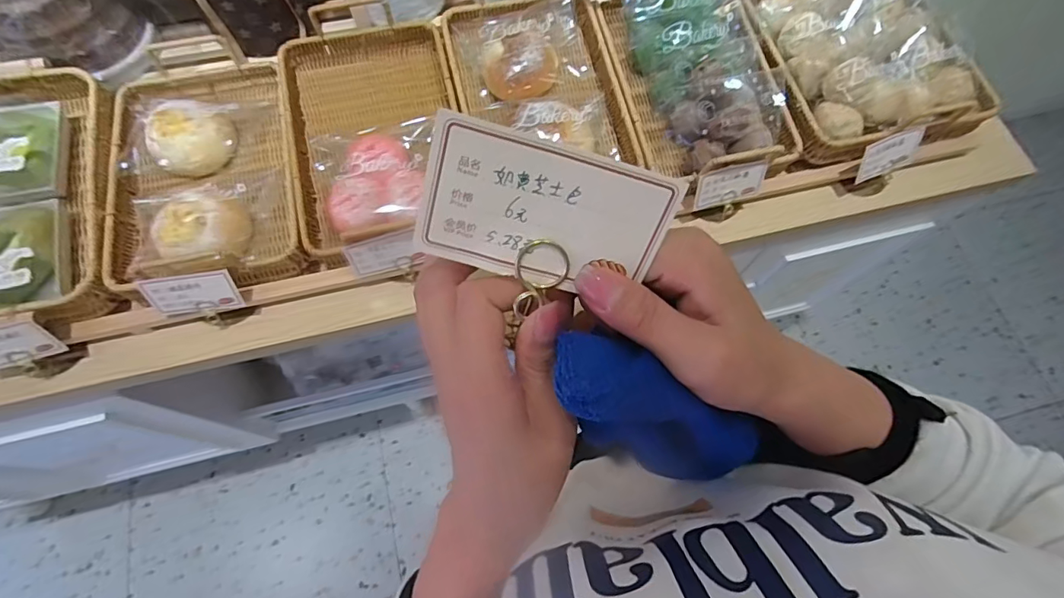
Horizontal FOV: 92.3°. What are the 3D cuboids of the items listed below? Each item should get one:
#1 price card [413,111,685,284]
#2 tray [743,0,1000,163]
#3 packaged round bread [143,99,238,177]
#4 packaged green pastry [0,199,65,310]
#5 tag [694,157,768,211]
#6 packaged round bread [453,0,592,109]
[{"bbox_3d":[0.006,-0.031,0.187,0.088,0.053,0.004,13,30,-8],"label":"price card"},{"bbox_3d":[0.440,-0.395,0.714,0.301,0.074,0.409,-13,69,-7],"label":"tray"},{"bbox_3d":[-0.409,-0.198,0.611,0.093,0.036,0.092,41,72,14],"label":"packaged round bread"},{"bbox_3d":[-0.579,-0.048,0.547,0.130,0.052,0.138,-12,68,-7],"label":"packaged green pastry"},{"bbox_3d":[0.242,-0.139,0.623,0.089,0.049,0.007,-15,42,-1],"label":"tag"},{"bbox_3d":[-0.008,-0.327,0.664,0.161,0.055,0.135,-20,70,-10],"label":"packaged round bread"}]

